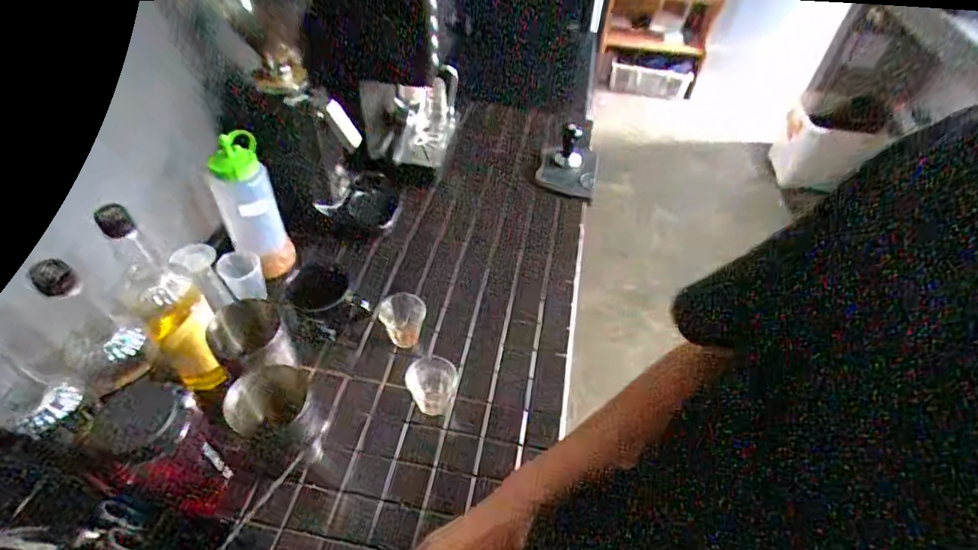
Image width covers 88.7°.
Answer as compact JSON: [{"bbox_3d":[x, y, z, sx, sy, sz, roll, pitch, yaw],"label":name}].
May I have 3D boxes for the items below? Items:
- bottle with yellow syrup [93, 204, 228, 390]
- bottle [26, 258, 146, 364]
[{"bbox_3d":[-0.371,0.034,0.588,0.088,0.253,0.091,33,53,24],"label":"bottle with yellow syrup"},{"bbox_3d":[-0.405,0.035,0.504,0.068,0.139,0.056,36,54,27],"label":"bottle"}]

